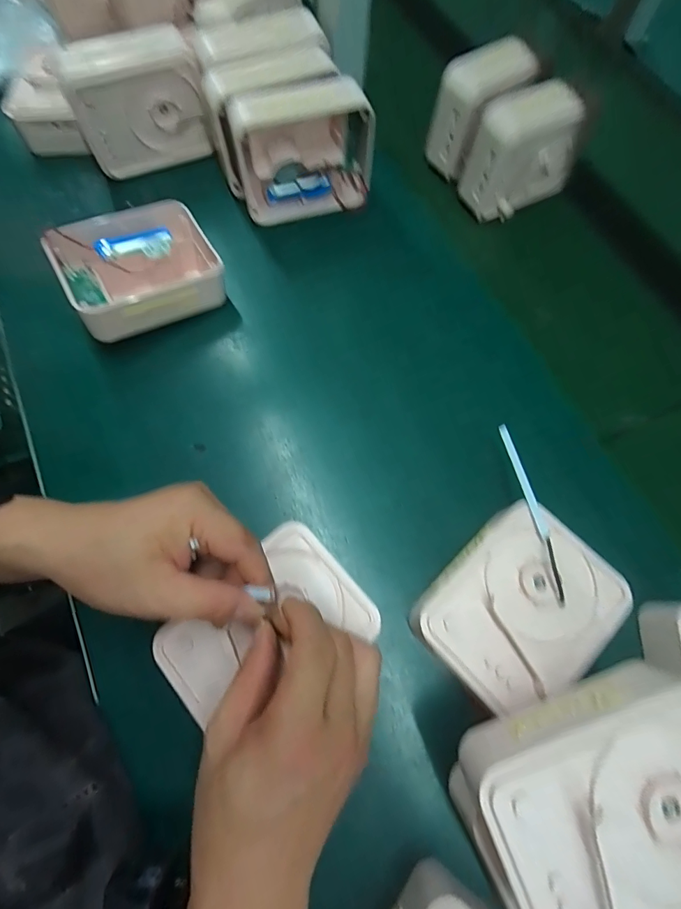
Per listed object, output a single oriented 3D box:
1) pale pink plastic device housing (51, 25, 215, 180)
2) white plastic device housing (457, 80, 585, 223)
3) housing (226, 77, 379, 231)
[{"bbox_3d":[-0.206,-0.356,0.431,0.126,0.097,0.046,-25,72,-11],"label":"pale pink plastic device housing"},{"bbox_3d":[0.188,-0.312,0.440,0.105,0.094,0.058,-25,72,-11],"label":"white plastic device housing"},{"bbox_3d":[-0.038,-0.295,0.417,0.133,0.105,0.044,-13,70,-7],"label":"housing"}]

